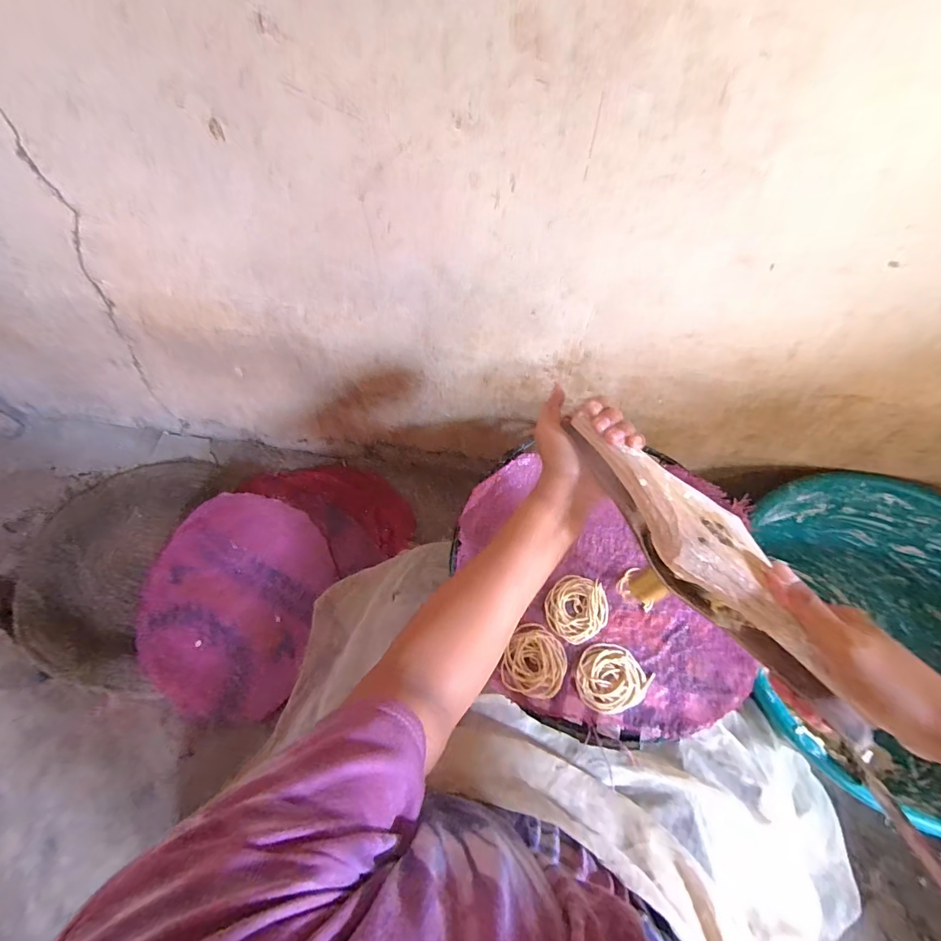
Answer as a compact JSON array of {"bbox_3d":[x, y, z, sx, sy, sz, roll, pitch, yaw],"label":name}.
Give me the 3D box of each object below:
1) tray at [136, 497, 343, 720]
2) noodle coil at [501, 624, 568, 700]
[{"bbox_3d":[-0.410,0.213,0.762,0.329,0.061,0.344,15,64,8],"label":"tray"},{"bbox_3d":[0.071,0.206,0.469,0.063,0.009,0.070,29,67,14],"label":"noodle coil"}]

